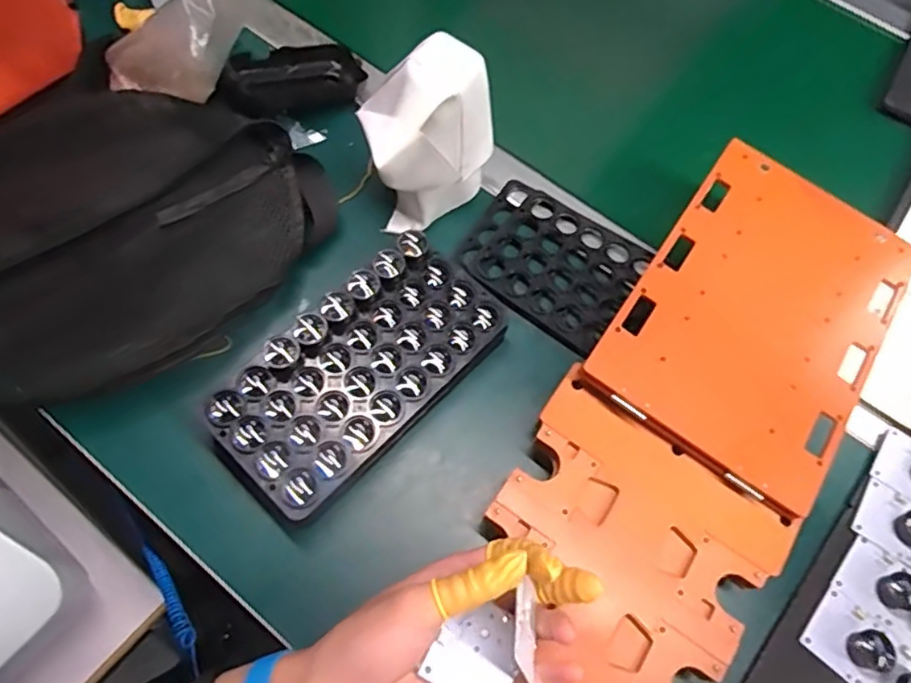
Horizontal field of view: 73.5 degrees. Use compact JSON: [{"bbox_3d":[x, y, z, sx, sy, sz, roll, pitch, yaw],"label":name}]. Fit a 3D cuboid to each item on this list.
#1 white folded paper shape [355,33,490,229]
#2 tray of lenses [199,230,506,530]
[{"bbox_3d":[-0.022,-0.147,0.448,0.097,0.116,0.064,-31,70,-15],"label":"white folded paper shape"},{"bbox_3d":[-0.062,0.020,0.409,0.099,0.052,0.197,42,71,16],"label":"tray of lenses"}]

